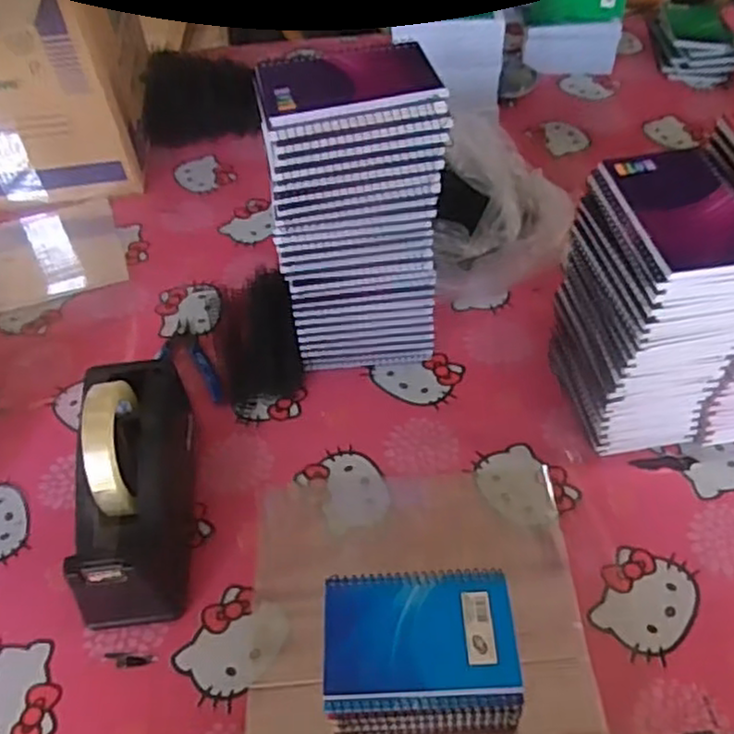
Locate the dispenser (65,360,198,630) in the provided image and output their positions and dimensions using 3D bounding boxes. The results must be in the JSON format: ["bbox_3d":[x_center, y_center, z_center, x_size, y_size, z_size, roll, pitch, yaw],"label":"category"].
[{"bbox_3d":[-0.188,0.092,0.580,0.074,0.128,0.210,-6,49,-1],"label":"dispenser"}]

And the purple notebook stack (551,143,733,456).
[{"bbox_3d":[0.232,-0.041,0.592,0.099,0.234,0.133,-12,49,-6],"label":"purple notebook stack"}]

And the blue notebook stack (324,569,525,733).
[{"bbox_3d":[0.038,0.208,0.498,0.127,0.063,0.108,-3,49,1],"label":"blue notebook stack"}]

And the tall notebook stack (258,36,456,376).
[{"bbox_3d":[-0.006,-0.121,0.642,0.141,0.289,0.095,-8,49,-3],"label":"tall notebook stack"}]

